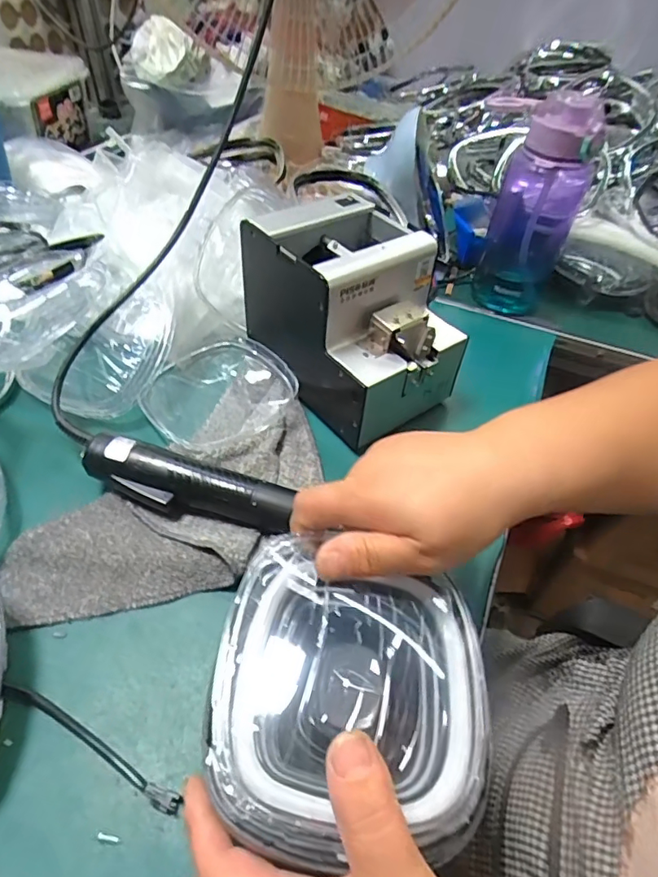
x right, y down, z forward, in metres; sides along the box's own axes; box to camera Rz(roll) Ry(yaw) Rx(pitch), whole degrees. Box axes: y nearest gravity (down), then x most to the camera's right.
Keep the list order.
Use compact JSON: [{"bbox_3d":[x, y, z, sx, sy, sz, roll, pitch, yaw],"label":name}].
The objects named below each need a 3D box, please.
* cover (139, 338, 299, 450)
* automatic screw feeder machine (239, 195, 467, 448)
[{"bbox_3d":[-0.102,-0.043,0.469,0.125,0.025,0.132,-33,59,-29],"label":"cover"},{"bbox_3d":[0.024,-0.113,0.462,0.123,0.136,0.176,-28,56,-26],"label":"automatic screw feeder machine"}]

